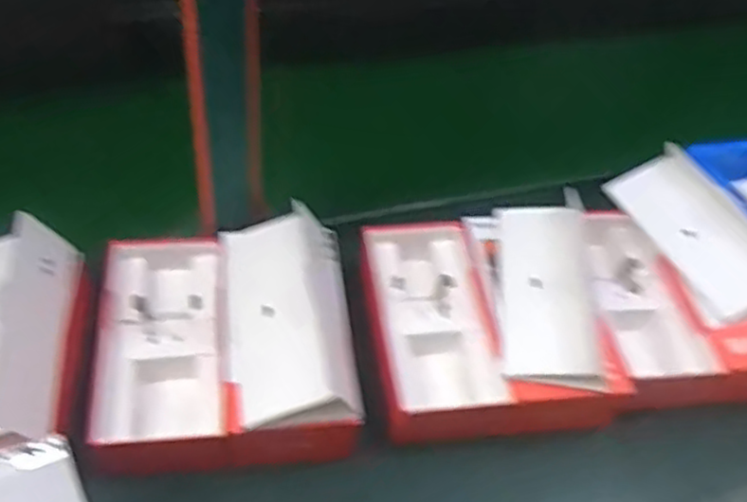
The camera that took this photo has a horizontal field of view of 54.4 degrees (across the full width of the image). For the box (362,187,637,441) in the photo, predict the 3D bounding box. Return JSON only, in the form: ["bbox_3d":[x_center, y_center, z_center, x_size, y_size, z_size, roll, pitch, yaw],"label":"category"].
[{"bbox_3d":[0.087,0.061,0.606,0.190,0.109,0.189,-3,49,-8],"label":"box"}]

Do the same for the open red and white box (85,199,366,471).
[{"bbox_3d":[-0.112,0.061,0.546,0.183,0.095,0.189,-3,49,-9],"label":"open red and white box"}]

